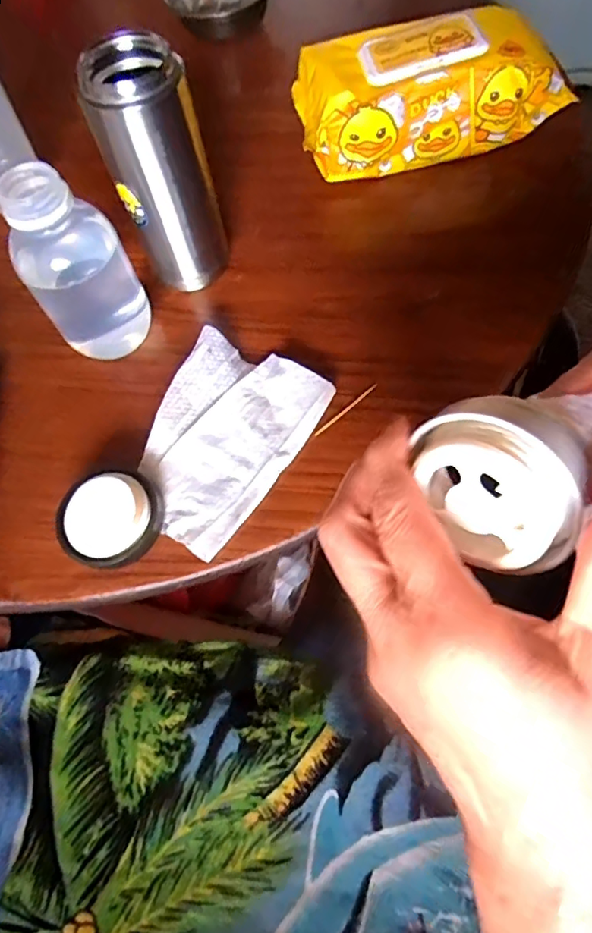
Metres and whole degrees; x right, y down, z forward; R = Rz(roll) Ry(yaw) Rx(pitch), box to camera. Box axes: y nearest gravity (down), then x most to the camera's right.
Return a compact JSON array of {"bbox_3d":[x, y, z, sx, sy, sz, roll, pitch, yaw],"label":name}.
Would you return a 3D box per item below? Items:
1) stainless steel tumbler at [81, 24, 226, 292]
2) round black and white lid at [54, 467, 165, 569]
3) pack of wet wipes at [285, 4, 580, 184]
[{"bbox_3d":[-0.094,-0.203,0.385,0.056,0.153,0.061,22,68,15],"label":"stainless steel tumbler"},{"bbox_3d":[-0.119,0.032,0.341,0.064,0.025,0.057,-13,64,-1],"label":"round black and white lid"},{"bbox_3d":[0.108,-0.326,0.470,0.203,0.081,0.105,-12,64,-1],"label":"pack of wet wipes"}]

